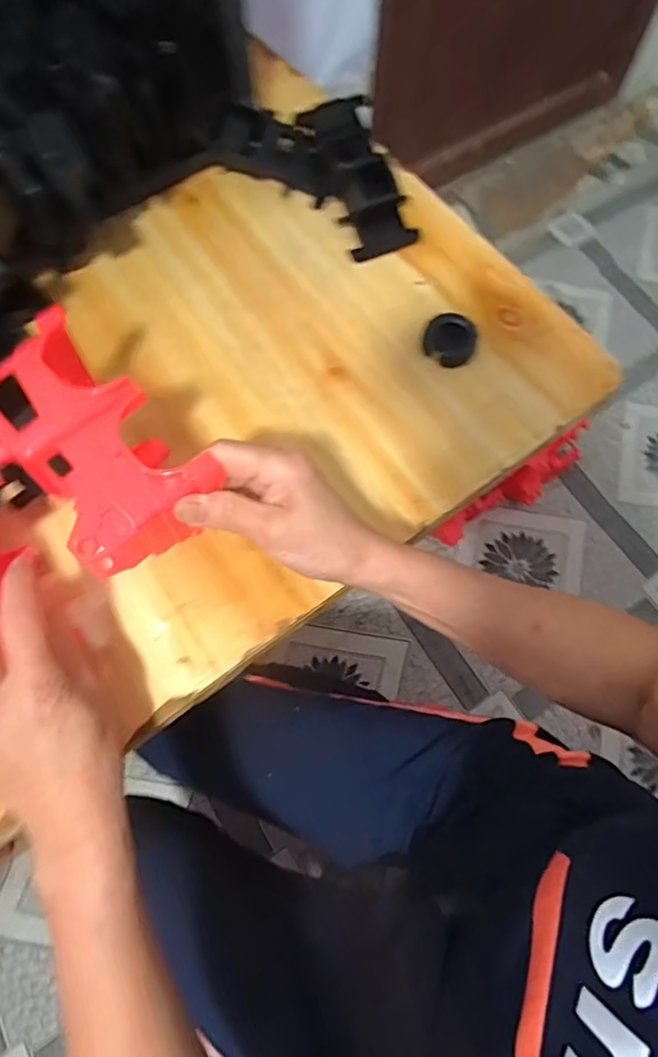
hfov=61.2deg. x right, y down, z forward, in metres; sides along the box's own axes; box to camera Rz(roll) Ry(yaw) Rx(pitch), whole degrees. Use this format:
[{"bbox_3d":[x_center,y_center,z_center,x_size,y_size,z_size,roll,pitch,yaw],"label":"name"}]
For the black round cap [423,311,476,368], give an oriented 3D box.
[{"bbox_3d":[0.103,-0.161,0.472,0.044,0.017,0.043,0,71,-1],"label":"black round cap"}]

